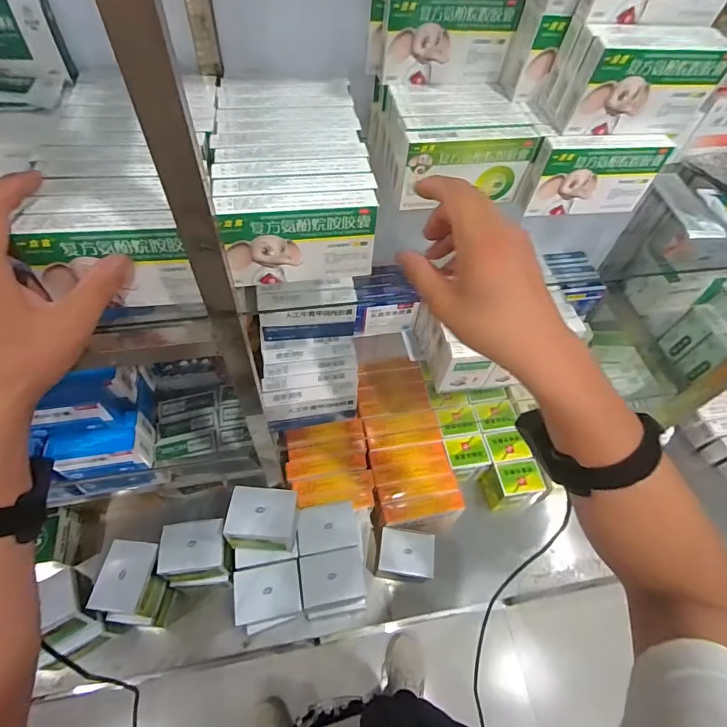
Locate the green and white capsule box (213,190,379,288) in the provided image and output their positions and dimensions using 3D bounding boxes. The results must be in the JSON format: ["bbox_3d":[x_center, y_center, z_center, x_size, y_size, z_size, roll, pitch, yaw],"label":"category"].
[{"bbox_3d":[-0.052,-0.103,0.363,0.120,0.074,0.028,-7,57,-10],"label":"green and white capsule box"}]

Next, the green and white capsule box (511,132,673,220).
[{"bbox_3d":[0.237,-0.193,0.448,0.133,0.077,0.023,-6,57,-8],"label":"green and white capsule box"}]

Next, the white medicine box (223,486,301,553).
[{"bbox_3d":[-0.153,0.240,0.669,0.097,0.078,0.079,7,56,0],"label":"white medicine box"}]

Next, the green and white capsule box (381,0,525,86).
[{"bbox_3d":[0.085,-0.323,0.433,0.130,0.077,0.018,-6,56,-8],"label":"green and white capsule box"}]

